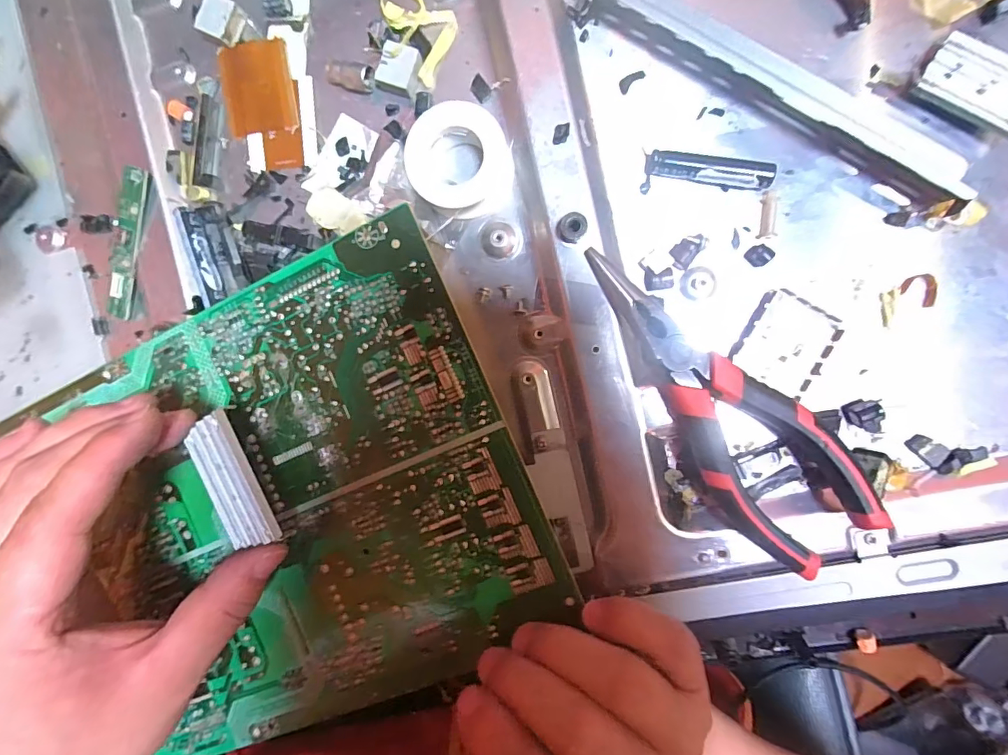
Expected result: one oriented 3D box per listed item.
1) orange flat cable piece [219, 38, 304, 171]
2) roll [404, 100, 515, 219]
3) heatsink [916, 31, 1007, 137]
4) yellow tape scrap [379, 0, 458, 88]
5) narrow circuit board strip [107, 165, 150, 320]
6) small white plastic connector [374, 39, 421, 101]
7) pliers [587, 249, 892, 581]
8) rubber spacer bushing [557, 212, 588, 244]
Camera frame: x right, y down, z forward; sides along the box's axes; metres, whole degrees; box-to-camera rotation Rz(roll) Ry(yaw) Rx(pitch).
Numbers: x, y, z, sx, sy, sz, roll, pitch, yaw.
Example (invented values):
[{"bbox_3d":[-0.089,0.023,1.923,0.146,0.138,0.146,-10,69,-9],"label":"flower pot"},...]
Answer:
[{"bbox_3d":[-0.115,-0.129,0.228,0.035,0.004,0.057,-5,94,5],"label":"orange flat cable piece"},{"bbox_3d":[-0.019,-0.095,0.211,0.043,0.019,0.043,0,94,5],"label":"roll"},{"bbox_3d":[0.192,-0.117,0.191,0.044,0.009,0.024,33,96,2],"label":"heatsink"},{"bbox_3d":[-0.044,-0.160,0.215,0.046,0.008,0.031,38,96,1],"label":"yellow tape scrap"},{"bbox_3d":[-0.185,-0.065,0.234,0.013,0.004,0.072,14,103,-8],"label":"narrow circuit board strip"},{"bbox_3d":[-0.047,-0.139,0.216,0.018,0.008,0.020,15,95,4],"label":"small white plastic connector"},{"bbox_3d":[0.087,0.007,0.200,0.049,0.032,0.146,-36,91,6],"label":"pliers"},{"bbox_3d":[0.030,-0.066,0.209,0.013,0.010,0.011,15,95,4],"label":"rubber spacer bushing"}]

